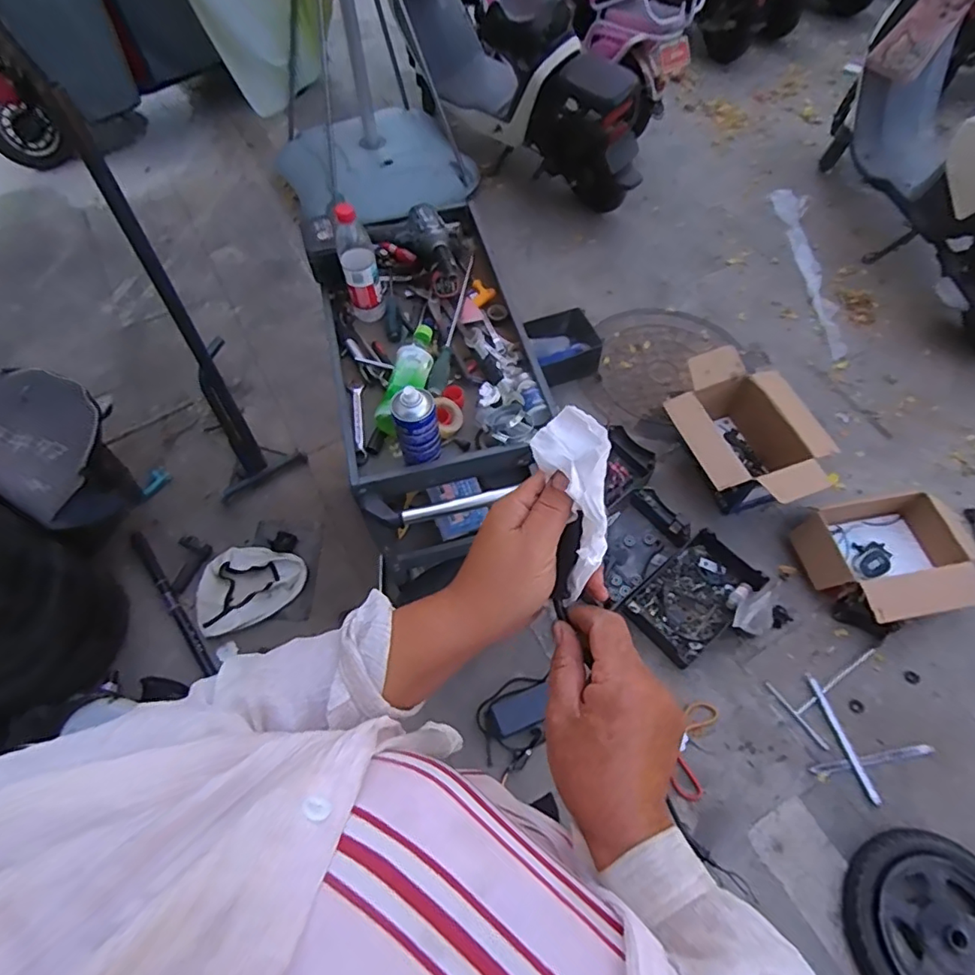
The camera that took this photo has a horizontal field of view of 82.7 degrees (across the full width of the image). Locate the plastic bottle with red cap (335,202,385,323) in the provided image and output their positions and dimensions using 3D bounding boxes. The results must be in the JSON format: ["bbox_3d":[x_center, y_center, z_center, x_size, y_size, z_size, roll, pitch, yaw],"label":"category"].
[{"bbox_3d":[-0.239,-0.415,1.026,0.066,0.192,0.080,-14,61,-8],"label":"plastic bottle with red cap"}]

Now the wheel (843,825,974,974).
[{"bbox_3d":[0.897,0.886,1.080,0.335,0.059,0.322,38,67,20],"label":"wheel"}]

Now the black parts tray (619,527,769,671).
[{"bbox_3d":[0.544,0.293,1.459,0.338,0.064,0.221,-38,67,-19],"label":"black parts tray"}]

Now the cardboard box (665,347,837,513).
[{"bbox_3d":[0.744,-0.138,1.601,0.361,0.224,0.464,-14,61,-8],"label":"cardboard box"}]

